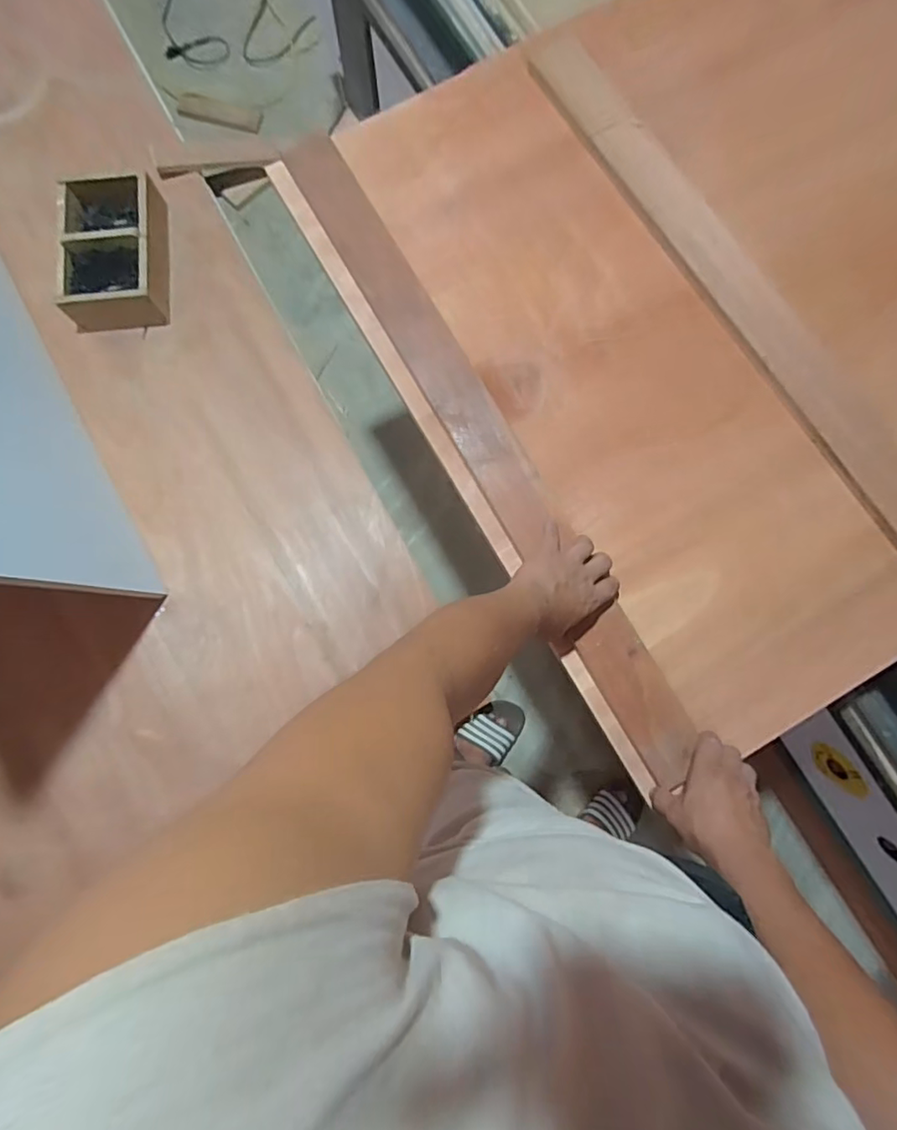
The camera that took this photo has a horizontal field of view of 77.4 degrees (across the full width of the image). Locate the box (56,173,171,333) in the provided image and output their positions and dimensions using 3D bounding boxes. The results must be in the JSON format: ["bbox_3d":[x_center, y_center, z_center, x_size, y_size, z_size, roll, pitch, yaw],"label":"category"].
[{"bbox_3d":[-0.843,-0.794,1.410,0.235,0.106,0.393,-7,80,-1],"label":"box"}]

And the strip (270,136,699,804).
[{"bbox_3d":[0.028,-0.175,0.723,0.094,0.035,0.953,-29,81,-4],"label":"strip"}]

